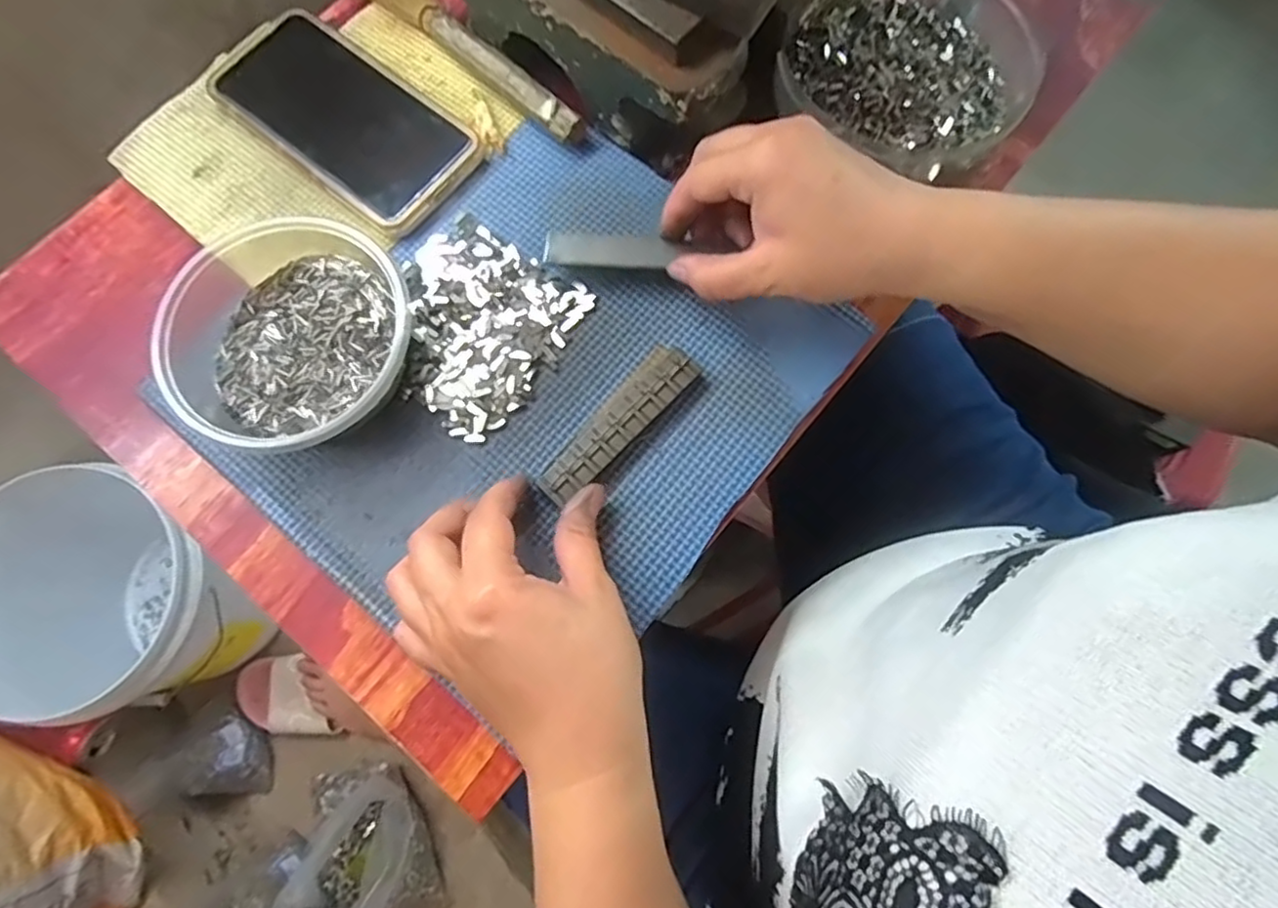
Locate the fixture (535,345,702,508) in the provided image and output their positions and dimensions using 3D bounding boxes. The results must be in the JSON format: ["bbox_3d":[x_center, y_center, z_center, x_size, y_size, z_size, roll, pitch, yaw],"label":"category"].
[{"bbox_3d":[-0.011,-0.015,0.327,0.026,0.011,0.096,41,78,10],"label":"fixture"}]

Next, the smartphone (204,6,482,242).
[{"bbox_3d":[-0.166,-0.191,0.374,0.155,0.013,0.077,39,78,10],"label":"smartphone"}]

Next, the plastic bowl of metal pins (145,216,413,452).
[{"bbox_3d":[-0.167,-0.053,0.323,0.106,0.051,0.108,0,75,0],"label":"plastic bowl of metal pins"}]

